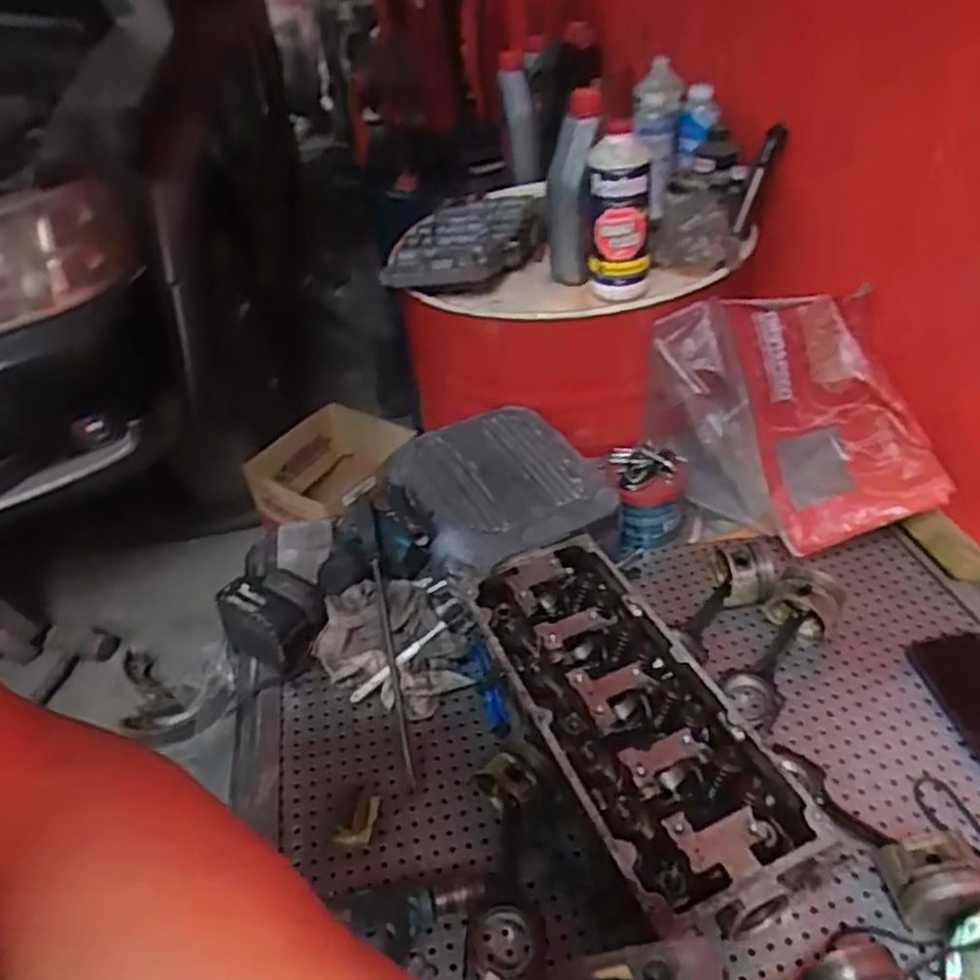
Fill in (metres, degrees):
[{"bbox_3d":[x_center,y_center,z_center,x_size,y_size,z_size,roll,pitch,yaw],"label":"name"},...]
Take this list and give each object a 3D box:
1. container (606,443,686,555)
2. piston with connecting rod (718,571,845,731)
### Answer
[{"bbox_3d":[0.204,0.005,0.997,0.096,0.114,0.086,-9,37,-2],"label":"container"},{"bbox_3d":[0.309,0.171,0.813,0.071,0.077,0.172,22,62,33],"label":"piston with connecting rod"}]

